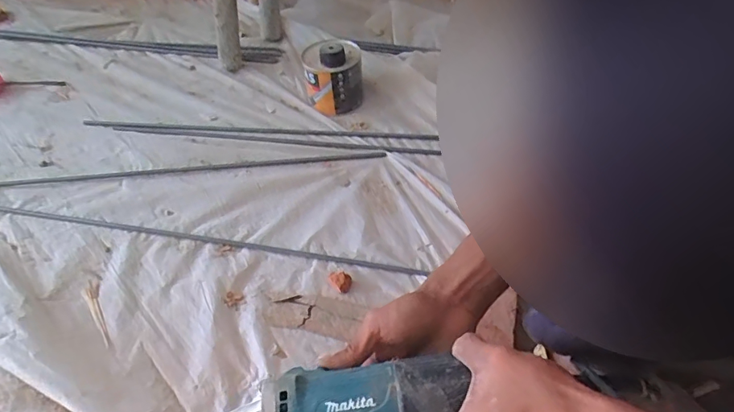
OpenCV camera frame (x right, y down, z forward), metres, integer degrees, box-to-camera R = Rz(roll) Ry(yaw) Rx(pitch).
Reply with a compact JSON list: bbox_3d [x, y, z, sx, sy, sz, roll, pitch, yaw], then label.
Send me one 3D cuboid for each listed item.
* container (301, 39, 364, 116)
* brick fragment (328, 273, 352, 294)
[{"bbox_3d":[-0.056,-0.219,0.782,0.095,0.103,0.081,-4,48,1],"label":"container"},{"bbox_3d":[-0.033,0.094,0.574,0.026,0.017,0.025,-2,48,2],"label":"brick fragment"}]

